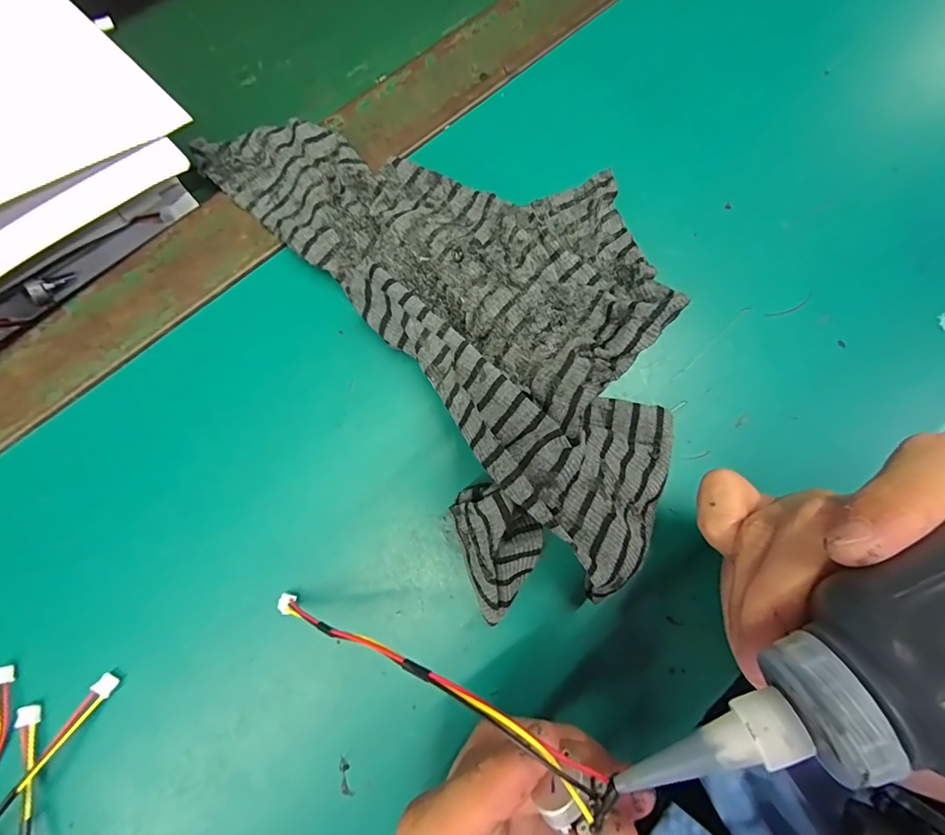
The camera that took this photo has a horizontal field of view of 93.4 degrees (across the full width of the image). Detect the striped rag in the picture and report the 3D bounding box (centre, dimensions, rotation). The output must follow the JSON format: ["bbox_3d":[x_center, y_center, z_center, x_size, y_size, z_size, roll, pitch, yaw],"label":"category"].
[{"bbox_3d":[0.003,-0.069,0.212,0.161,0.044,0.290,-32,80,-7],"label":"striped rag"}]

